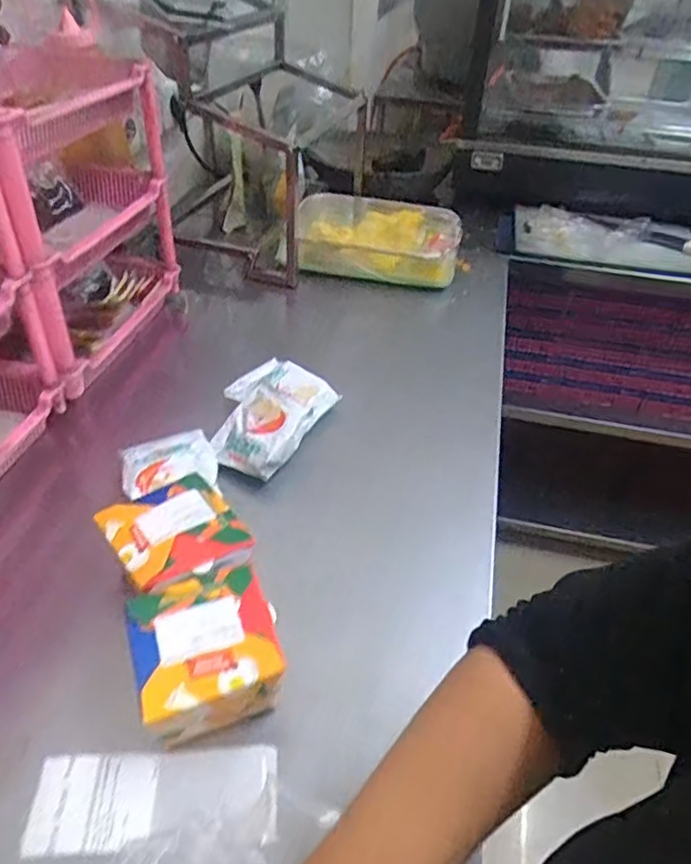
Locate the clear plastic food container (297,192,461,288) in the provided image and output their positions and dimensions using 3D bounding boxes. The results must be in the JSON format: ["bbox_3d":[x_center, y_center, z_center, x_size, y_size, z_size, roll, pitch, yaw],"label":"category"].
[{"bbox_3d":[0.057,-0.338,1.085,0.274,0.094,0.201,10,41,9],"label":"clear plastic food container"}]

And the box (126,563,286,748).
[{"bbox_3d":[-0.107,0.172,0.482,0.101,0.076,0.111,-12,42,-17],"label":"box"}]

